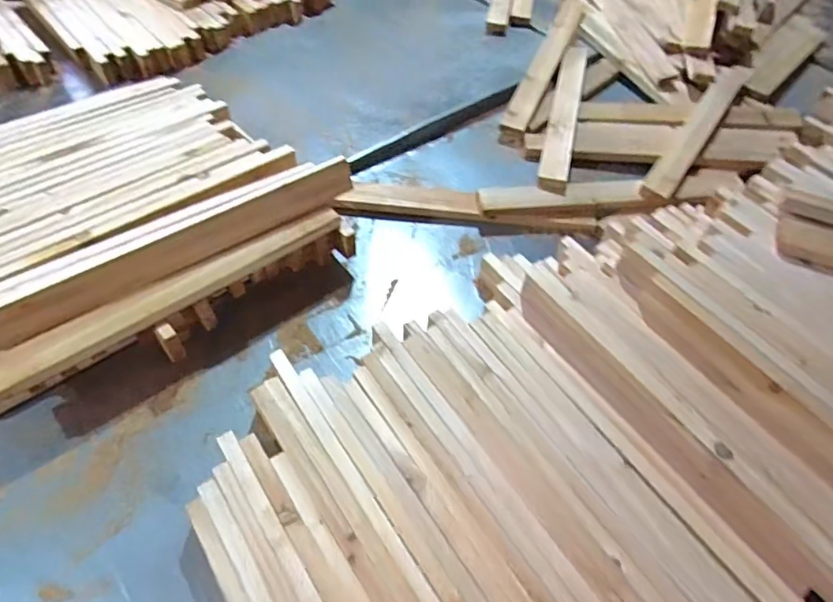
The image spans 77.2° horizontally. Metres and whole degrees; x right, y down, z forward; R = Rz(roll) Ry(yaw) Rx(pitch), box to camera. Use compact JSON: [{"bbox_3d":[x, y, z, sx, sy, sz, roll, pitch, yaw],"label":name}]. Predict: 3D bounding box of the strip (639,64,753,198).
[{"bbox_3d":[0.557,-0.346,1.019,0.058,0.017,0.506,32,56,18],"label":"strip"}]

